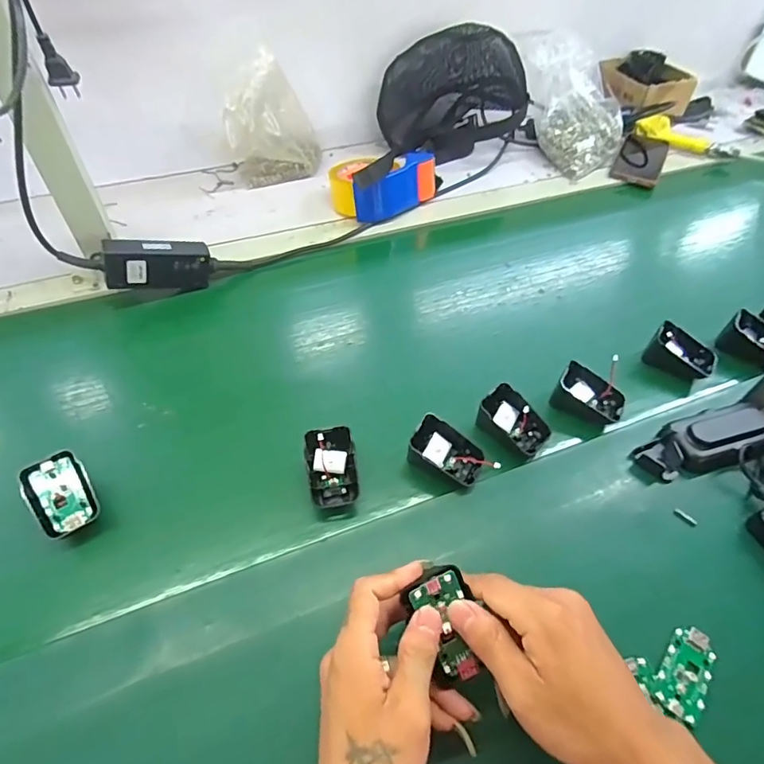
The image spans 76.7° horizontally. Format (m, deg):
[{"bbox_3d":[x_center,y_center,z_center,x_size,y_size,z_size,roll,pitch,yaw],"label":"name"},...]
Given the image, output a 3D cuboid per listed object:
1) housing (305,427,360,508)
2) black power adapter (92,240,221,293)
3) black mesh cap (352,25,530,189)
[{"bbox_3d":[-0.045,0.075,0.428,0.043,0.030,0.068,-7,81,-8],"label":"housing"},{"bbox_3d":[-0.268,-0.140,0.581,0.126,0.056,0.025,-6,47,-30],"label":"black power adapter"},{"bbox_3d":[0.113,-0.487,0.826,0.229,0.174,0.145,-13,51,-13],"label":"black mesh cap"}]

